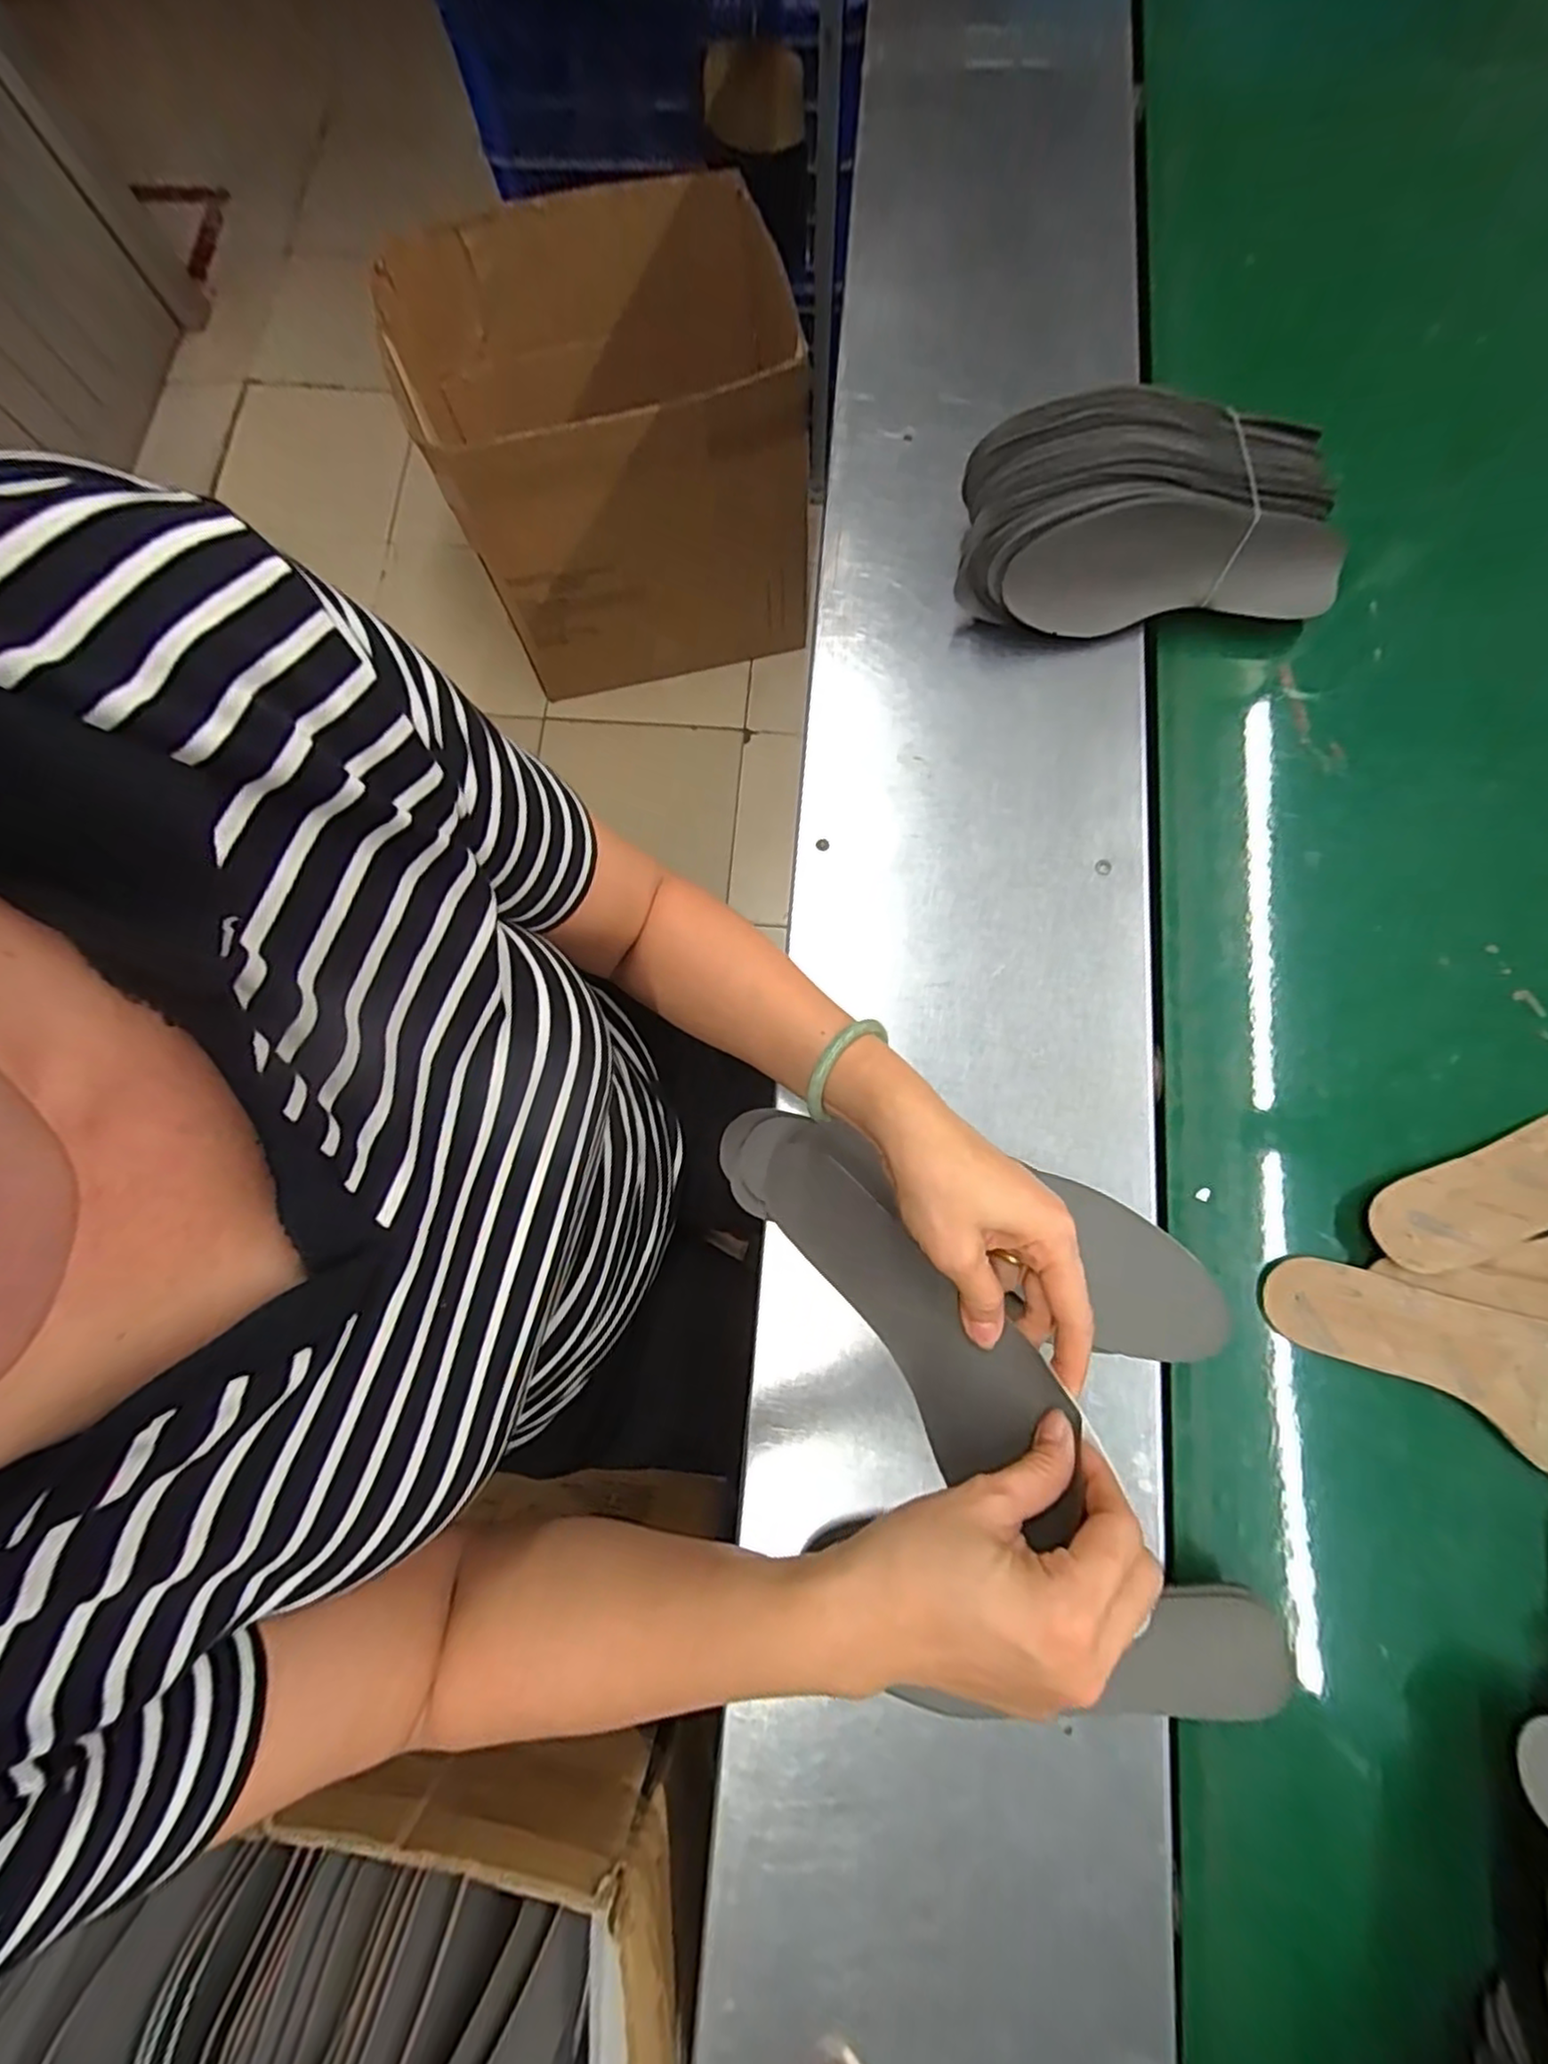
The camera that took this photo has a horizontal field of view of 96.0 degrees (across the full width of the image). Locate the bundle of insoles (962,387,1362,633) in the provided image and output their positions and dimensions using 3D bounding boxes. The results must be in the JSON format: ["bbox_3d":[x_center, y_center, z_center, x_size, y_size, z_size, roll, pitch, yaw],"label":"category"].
[{"bbox_3d":[0.270,-0.370,0.505,0.270,0.083,0.130,-4,78,1],"label":"bundle of insoles"}]

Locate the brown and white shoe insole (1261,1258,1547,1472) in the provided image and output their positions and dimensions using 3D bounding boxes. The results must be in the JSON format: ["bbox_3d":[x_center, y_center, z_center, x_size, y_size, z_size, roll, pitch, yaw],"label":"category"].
[{"bbox_3d":[0.434,0.205,0.422,0.257,0.015,0.077,24,79,5],"label":"brown and white shoe insole"}]

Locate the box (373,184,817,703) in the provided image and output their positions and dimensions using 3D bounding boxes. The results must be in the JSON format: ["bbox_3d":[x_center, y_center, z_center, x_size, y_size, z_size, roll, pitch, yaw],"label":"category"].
[{"bbox_3d":[-0.263,-0.956,1.181,0.582,0.449,0.438,-9,78,0],"label":"box"}]

